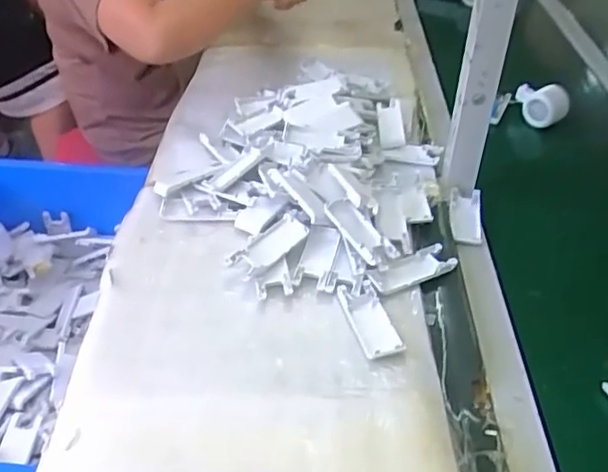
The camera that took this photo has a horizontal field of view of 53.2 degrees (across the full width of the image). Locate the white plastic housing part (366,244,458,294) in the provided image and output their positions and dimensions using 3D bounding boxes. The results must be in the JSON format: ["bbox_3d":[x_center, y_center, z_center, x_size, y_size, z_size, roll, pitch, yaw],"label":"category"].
[{"bbox_3d":[0.127,0.038,0.713,0.111,0.016,0.039,-22,45,-24],"label":"white plastic housing part"}]

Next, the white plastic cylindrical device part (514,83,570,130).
[{"bbox_3d":[0.425,-0.235,1.088,0.091,0.060,0.055,16,43,18],"label":"white plastic cylindrical device part"}]

